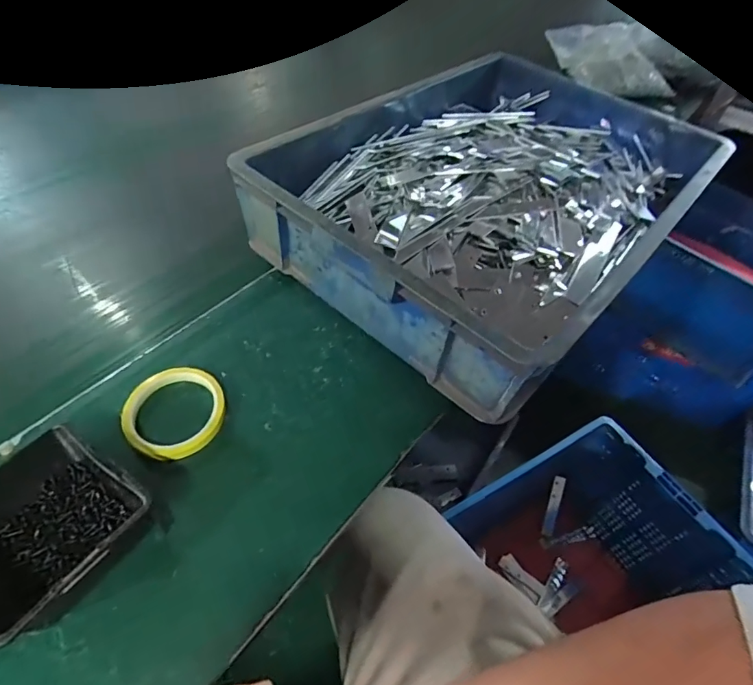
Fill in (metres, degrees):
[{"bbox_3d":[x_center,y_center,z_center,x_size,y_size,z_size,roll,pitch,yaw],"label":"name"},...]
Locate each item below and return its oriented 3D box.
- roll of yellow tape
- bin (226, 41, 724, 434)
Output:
[{"bbox_3d":[-0.198,0.067,0.455,0.094,0.018,0.091,3,50,-3],"label":"roll of yellow tape"},{"bbox_3d":[0.180,-0.224,0.651,0.417,0.118,0.636,36,56,22],"label":"bin"}]

